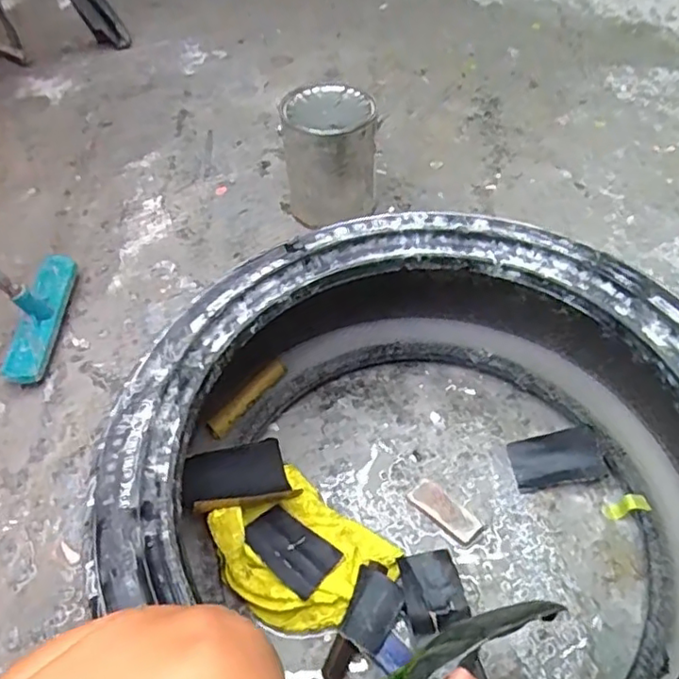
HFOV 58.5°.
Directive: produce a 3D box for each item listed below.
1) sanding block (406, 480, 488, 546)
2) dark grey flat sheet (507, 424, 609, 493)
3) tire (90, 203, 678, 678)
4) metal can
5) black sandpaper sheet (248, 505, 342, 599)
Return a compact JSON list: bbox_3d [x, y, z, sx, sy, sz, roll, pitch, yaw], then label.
[{"bbox_3d":[0.134,0.221,0.779,0.040,0.018,0.100,-38,60,-24],"label":"sanding block"},{"bbox_3d":[0.285,0.158,0.804,0.110,0.016,0.072,-18,55,14],"label":"dark grey flat sheet"},{"bbox_3d":[0.106,0.170,0.668,0.622,0.257,0.646,-1,52,2],"label":"tire"},{"bbox_3d":[-0.017,-0.330,1.081,0.158,0.183,0.142,-4,52,0],"label":"metal can"},{"bbox_3d":[-0.058,0.253,0.735,0.112,0.008,0.067,33,51,26],"label":"black sandpaper sheet"}]

